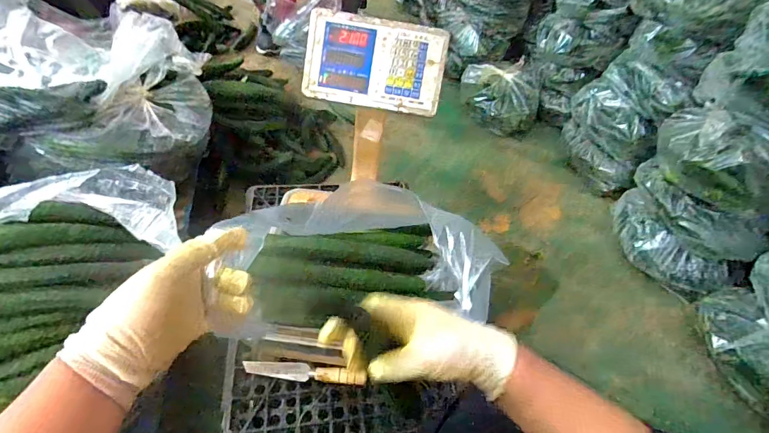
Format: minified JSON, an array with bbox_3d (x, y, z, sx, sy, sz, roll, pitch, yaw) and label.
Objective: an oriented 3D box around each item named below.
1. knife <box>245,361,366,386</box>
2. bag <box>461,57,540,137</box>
[{"bbox_3d":[-0.132,0.258,0.673,0.200,0.018,0.024,7,48,0],"label":"knife"},{"bbox_3d":[0.464,-0.477,1.619,0.285,0.159,0.324,-1,48,-7],"label":"bag"}]

